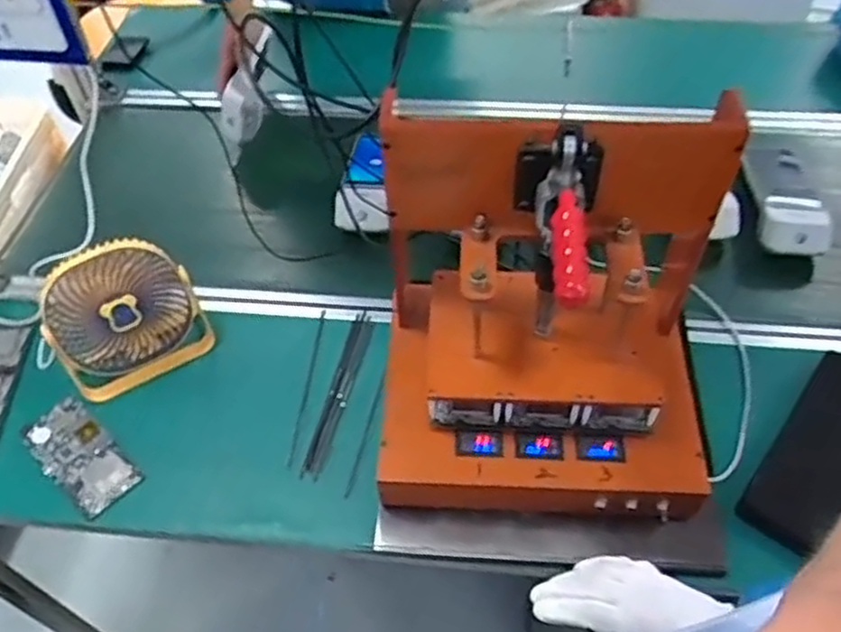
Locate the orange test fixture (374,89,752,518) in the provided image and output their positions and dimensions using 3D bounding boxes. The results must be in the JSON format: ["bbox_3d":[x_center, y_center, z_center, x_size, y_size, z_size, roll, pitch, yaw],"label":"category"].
[{"bbox_3d":[0.125,-0.002,0.673,0.320,0.318,0.233,1,52,3],"label":"orange test fixture"}]

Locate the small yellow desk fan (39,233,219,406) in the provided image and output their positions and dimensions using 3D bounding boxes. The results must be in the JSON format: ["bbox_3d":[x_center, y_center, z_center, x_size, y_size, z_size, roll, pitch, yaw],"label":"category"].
[{"bbox_3d":[-0.348,0.000,0.848,0.168,0.153,0.085,-33,58,-21],"label":"small yellow desk fan"}]

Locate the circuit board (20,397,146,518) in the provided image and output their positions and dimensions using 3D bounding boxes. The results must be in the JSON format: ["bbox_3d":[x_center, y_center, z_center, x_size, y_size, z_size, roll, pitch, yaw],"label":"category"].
[{"bbox_3d":[-0.386,0.157,0.815,0.154,0.009,0.069,37,62,26],"label":"circuit board"}]

